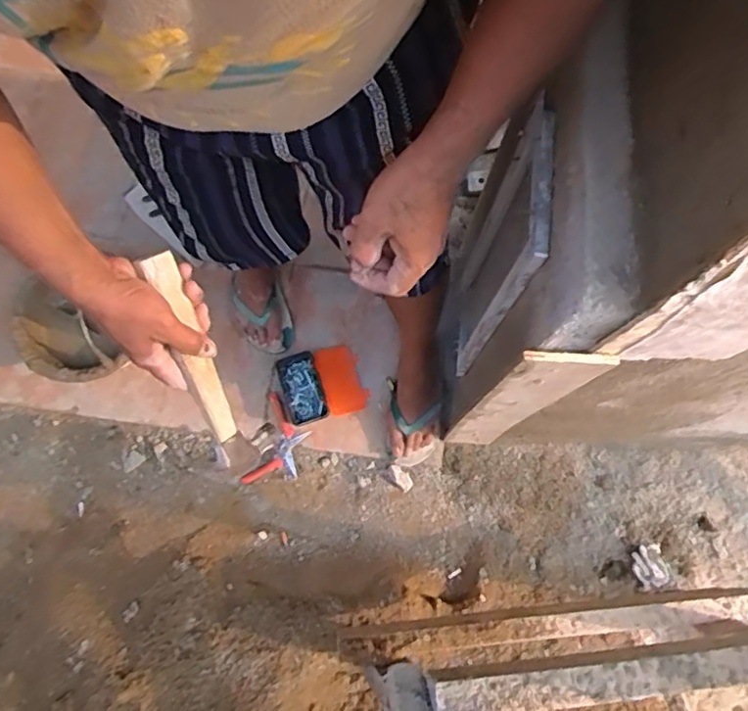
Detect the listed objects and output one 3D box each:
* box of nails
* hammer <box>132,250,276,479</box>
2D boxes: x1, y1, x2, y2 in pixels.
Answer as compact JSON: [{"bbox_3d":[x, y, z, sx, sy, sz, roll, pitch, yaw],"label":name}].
[{"bbox_3d":[-0.111,0.062,1.290,0.179,0.041,0.150,-18,76,-6],"label":"box of nails"},{"bbox_3d":[-0.178,0.010,0.644,0.079,0.035,0.245,-40,117,-46],"label":"hammer"}]

